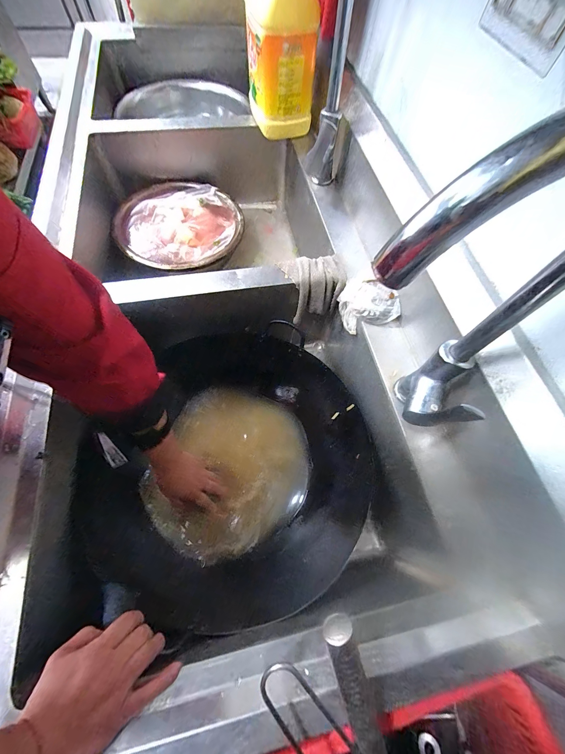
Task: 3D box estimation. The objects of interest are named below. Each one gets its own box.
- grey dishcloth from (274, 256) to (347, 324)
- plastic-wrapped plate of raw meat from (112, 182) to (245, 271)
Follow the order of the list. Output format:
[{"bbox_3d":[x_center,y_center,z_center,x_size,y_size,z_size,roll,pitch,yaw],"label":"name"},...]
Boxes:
[{"bbox_3d":[0.060,-0.189,0.582,0.116,0.072,0.104,-18,67,-11],"label":"grey dishcloth"},{"bbox_3d":[-0.287,-0.436,0.798,0.340,0.025,0.328,16,65,4],"label":"plastic-wrapped plate of raw meat"}]

